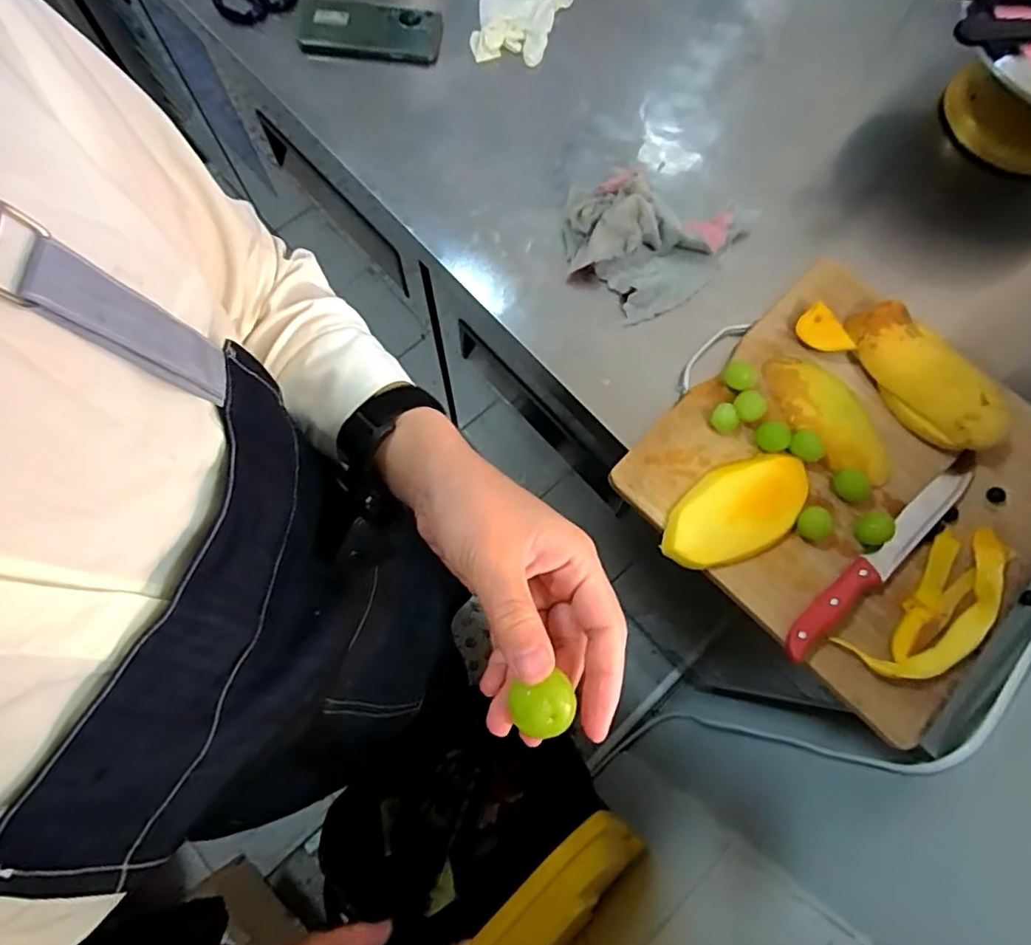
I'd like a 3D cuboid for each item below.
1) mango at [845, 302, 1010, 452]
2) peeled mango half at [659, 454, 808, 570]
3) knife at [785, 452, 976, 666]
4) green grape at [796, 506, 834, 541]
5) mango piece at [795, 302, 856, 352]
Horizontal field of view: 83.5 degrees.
[{"bbox_3d":[0.399,-0.096,0.562,0.086,0.053,0.174,-34,78,-12],"label":"mango"},{"bbox_3d":[0.200,0.034,0.523,0.142,0.024,0.078,-33,78,-11],"label":"peeled mango half"},{"bbox_3d":[0.335,0.074,0.521,0.266,0.022,0.029,-38,79,-12],"label":"knife"},{"bbox_3d":[0.269,0.047,0.522,0.024,0.026,0.028,-22,76,-9],"label":"green grape"},{"bbox_3d":[0.306,-0.137,0.578,0.032,0.029,0.053,-28,77,-10],"label":"mango piece"}]

